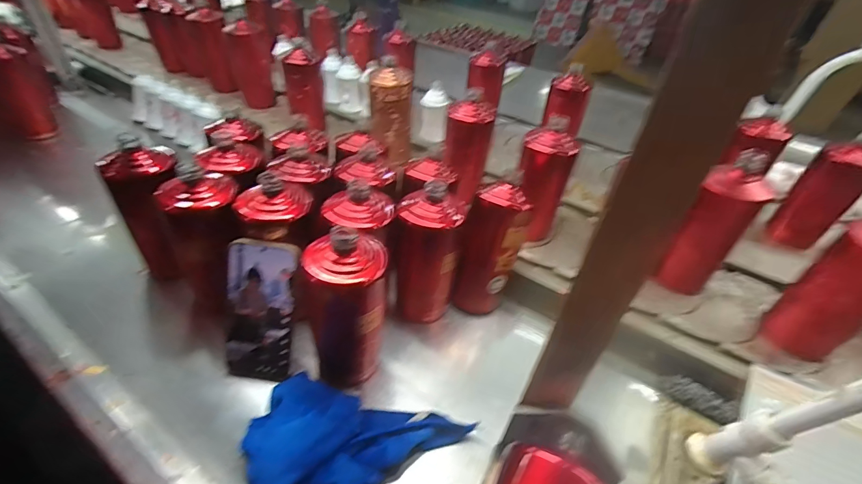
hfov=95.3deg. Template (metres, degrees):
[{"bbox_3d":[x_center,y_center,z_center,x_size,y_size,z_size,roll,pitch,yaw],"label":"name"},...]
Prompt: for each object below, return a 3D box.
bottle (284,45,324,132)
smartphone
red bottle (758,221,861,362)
[{"bbox_3d":[-0.261,-0.314,0.822,0.075,0.159,0.066,-8,42,-13],"label":"bottle"},{"bbox_3d":[-0.193,0.080,0.445,0.073,0.164,0.007,8,11,-8],"label":"smartphone"},{"bbox_3d":[0.496,0.059,0.470,0.069,0.192,0.082,-21,47,-26],"label":"red bottle"}]

